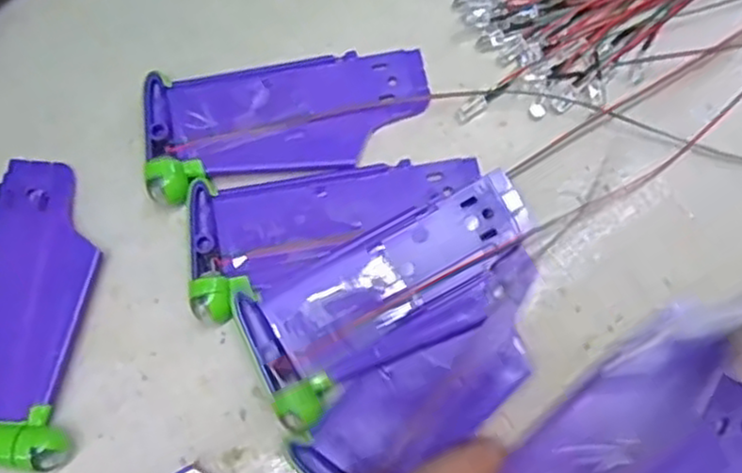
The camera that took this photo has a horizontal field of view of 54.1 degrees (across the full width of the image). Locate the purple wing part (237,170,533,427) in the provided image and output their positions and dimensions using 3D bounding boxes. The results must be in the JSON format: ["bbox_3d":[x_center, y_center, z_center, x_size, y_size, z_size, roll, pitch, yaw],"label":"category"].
[{"bbox_3d":[0.008,0.017,0.214,0.089,0.009,0.039,-26,76,-5],"label":"purple wing part"}]

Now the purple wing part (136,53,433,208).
[{"bbox_3d":[-0.026,-0.037,0.230,0.088,0.009,0.040,-8,75,0],"label":"purple wing part"}]

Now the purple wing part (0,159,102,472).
[{"bbox_3d":[-0.103,0.020,0.216,0.040,0.011,0.089,7,76,4],"label":"purple wing part"}]

